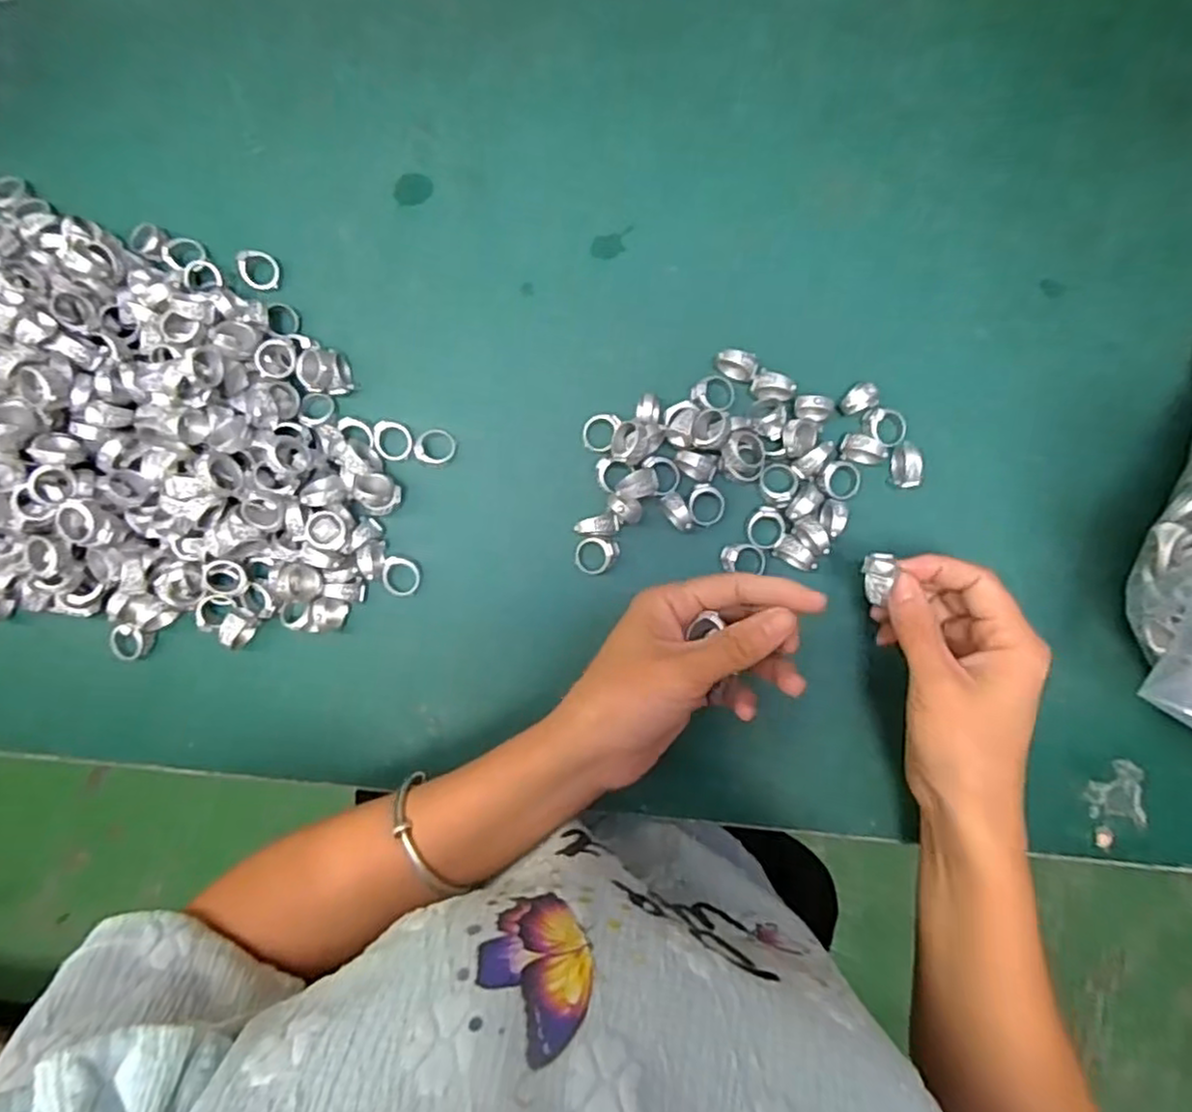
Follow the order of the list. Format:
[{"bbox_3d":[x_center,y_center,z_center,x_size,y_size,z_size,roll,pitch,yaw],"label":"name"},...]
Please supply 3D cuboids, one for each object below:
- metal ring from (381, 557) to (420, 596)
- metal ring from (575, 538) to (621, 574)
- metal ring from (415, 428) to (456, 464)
[{"bbox_3d":[-0.108,0.012,0.385,0.019,0.008,0.021,11,88,4],"label":"metal ring"},{"bbox_3d":[0.000,0.000,0.384,0.024,0.019,0.020,7,87,3],"label":"metal ring"},{"bbox_3d":[-0.090,-0.061,0.388,0.021,0.004,0.019,6,87,3],"label":"metal ring"}]

